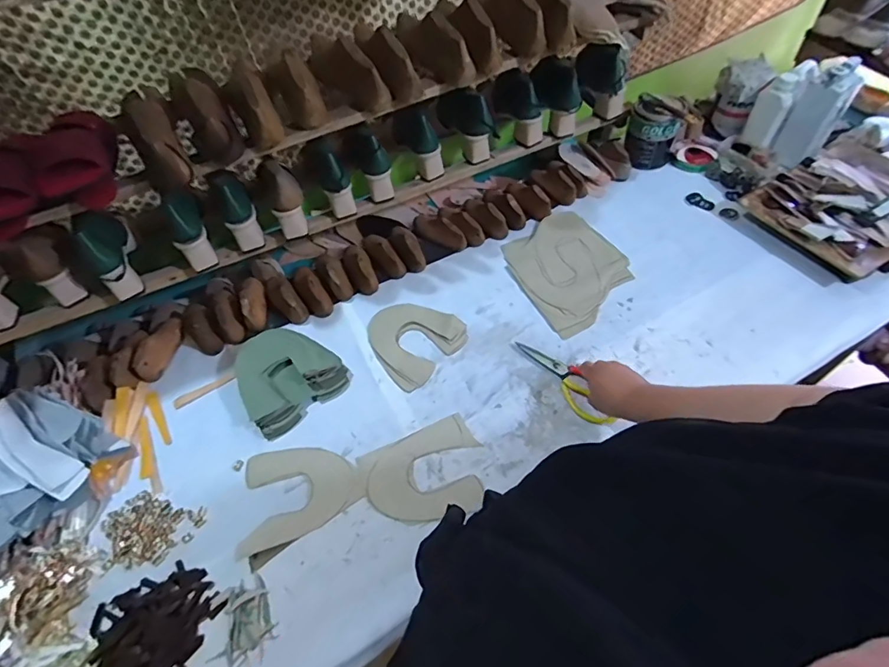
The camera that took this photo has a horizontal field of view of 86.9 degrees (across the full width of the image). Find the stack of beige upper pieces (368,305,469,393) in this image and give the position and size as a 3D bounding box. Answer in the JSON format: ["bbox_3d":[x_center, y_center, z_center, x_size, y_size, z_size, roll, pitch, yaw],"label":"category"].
[{"bbox_3d":[-0.062,0.006,0.885,0.168,0.006,0.169,35,65,25],"label":"stack of beige upper pieces"}]

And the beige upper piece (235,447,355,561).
[{"bbox_3d":[-0.230,0.251,0.735,0.170,0.004,0.153,-10,55,-2],"label":"beige upper piece"}]

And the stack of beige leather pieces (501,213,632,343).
[{"bbox_3d":[0.252,-0.136,0.952,0.226,0.011,0.266,-26,57,-13],"label":"stack of beige leather pieces"}]

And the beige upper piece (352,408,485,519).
[{"bbox_3d":[-0.026,0.221,0.730,0.185,0.004,0.153,-24,54,-10],"label":"beige upper piece"}]

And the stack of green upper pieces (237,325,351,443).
[{"bbox_3d":[-0.285,0.069,0.839,0.173,0.047,0.182,-37,60,-19],"label":"stack of green upper pieces"}]

